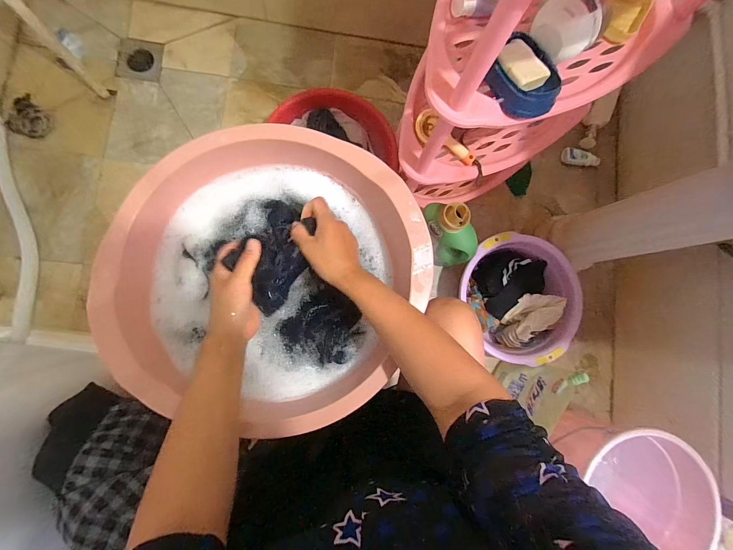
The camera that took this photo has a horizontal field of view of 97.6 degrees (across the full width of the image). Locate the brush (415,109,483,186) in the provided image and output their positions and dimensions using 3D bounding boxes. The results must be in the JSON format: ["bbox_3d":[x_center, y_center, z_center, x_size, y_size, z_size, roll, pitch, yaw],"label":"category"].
[{"bbox_3d":[0.179,-0.270,0.671,0.183,0.043,0.057,30,82,-4],"label":"brush"}]

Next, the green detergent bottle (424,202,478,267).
[{"bbox_3d":[0.207,-0.092,0.804,0.078,0.234,0.108,-38,56,-9],"label":"green detergent bottle"}]

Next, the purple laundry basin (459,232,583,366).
[{"bbox_3d":[0.415,0.063,0.896,0.302,0.124,0.342,-20,88,-8],"label":"purple laundry basin"}]

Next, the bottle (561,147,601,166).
[{"bbox_3d":[0.677,-0.370,1.013,0.125,0.027,0.050,11,84,-6],"label":"bottle"}]

